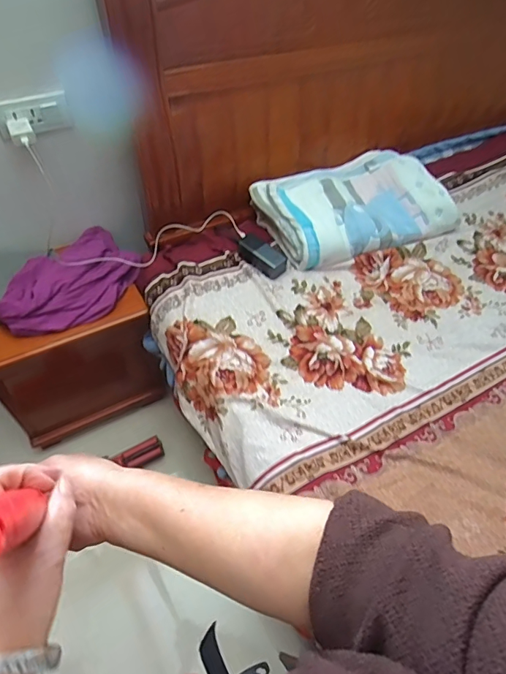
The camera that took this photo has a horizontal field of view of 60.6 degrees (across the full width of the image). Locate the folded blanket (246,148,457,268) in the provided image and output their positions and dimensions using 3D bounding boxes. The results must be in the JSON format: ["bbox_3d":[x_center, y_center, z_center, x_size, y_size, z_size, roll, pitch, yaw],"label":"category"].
[{"bbox_3d":[0.273,-0.348,1.175,0.499,0.121,0.285,-19,58,-16],"label":"folded blanket"}]

